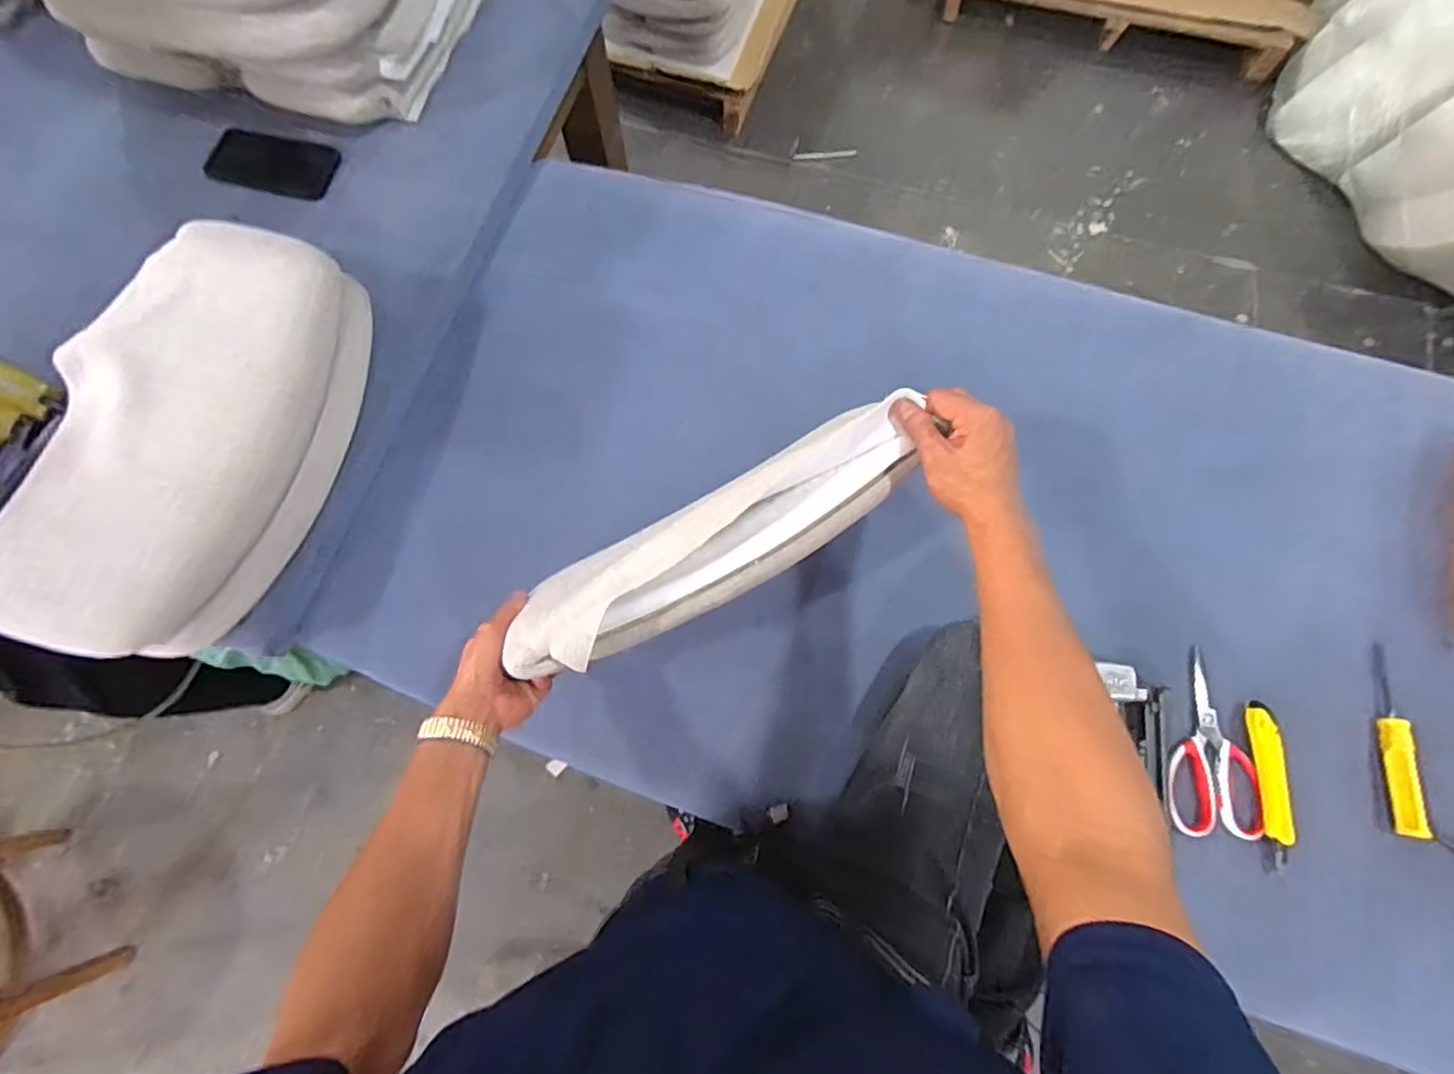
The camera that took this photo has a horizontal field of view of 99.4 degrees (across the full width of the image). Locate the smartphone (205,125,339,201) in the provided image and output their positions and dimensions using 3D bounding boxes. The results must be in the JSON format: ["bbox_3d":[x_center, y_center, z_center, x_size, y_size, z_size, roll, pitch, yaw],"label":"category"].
[{"bbox_3d":[-0.601,-0.494,0.818,0.158,0.009,0.078,10,83,-3],"label":"smartphone"}]

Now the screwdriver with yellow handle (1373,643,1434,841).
[{"bbox_3d":[0.704,0.211,0.646,0.023,0.032,0.188,9,75,3],"label":"screwdriver with yellow handle"}]

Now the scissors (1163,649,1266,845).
[{"bbox_3d":[0.508,0.218,0.654,0.097,0.008,0.184,3,75,1],"label":"scissors"}]

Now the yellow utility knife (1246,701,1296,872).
[{"bbox_3d":[0.568,0.255,0.639,0.031,0.021,0.159,3,75,1],"label":"yellow utility knife"}]

